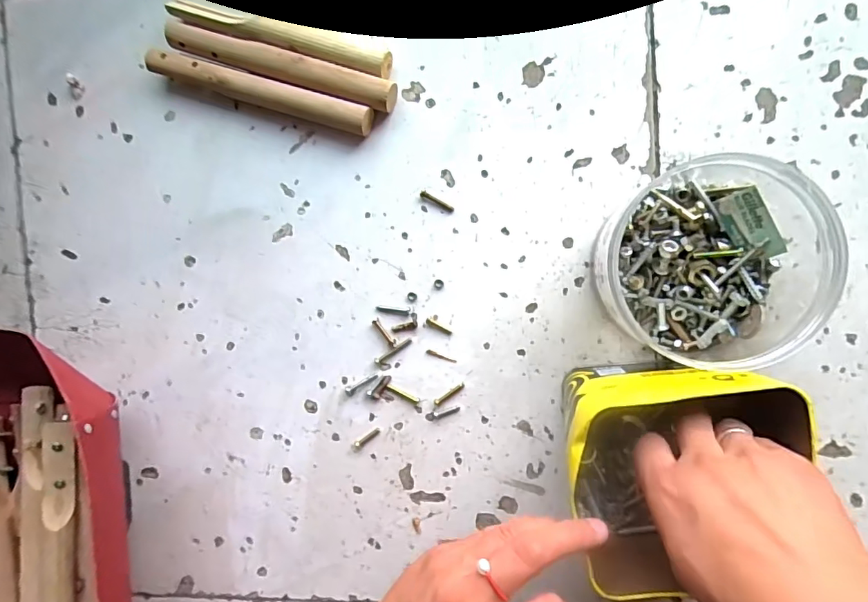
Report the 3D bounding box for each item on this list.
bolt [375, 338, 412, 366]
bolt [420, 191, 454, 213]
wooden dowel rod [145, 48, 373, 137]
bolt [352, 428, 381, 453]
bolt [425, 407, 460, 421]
[{"bbox_3d":[-0.030,0.039,0.375,0.032,0.004,0.006,-31,88,8],"label":"bolt"},{"bbox_3d":[0.002,-0.072,0.366,0.027,0.004,0.005,32,96,6],"label":"bolt"},{"bbox_3d":[-0.129,-0.154,0.372,0.176,0.021,0.020,18,95,7],"label":"wooden dowel rod"},{"bbox_3d":[-0.052,0.105,0.382,0.026,0.004,0.008,-42,86,8],"label":"bolt"},{"bbox_3d":[0.006,0.083,0.372,0.027,0.004,0.006,-20,90,9],"label":"bolt"}]

